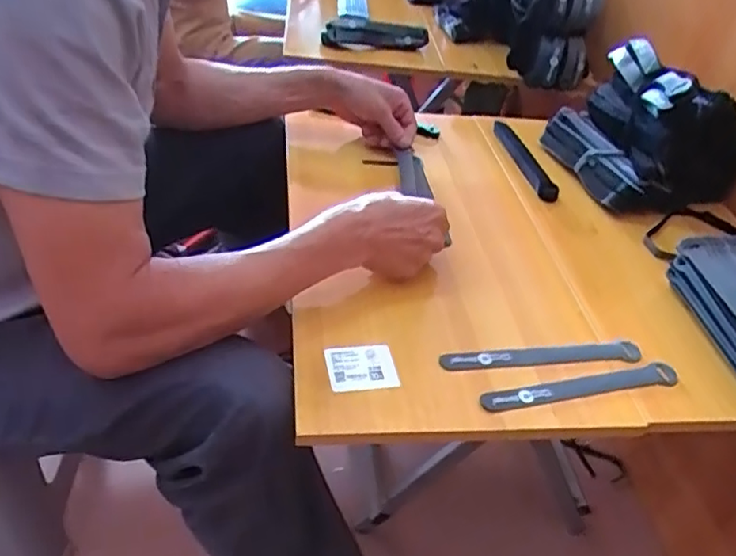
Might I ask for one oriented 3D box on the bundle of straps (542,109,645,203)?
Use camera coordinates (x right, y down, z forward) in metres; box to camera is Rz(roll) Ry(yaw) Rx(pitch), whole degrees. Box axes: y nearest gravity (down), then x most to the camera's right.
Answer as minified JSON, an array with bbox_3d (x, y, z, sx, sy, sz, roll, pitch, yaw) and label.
[{"bbox_3d":[0.312,-0.168,0.861,0.069,0.039,0.204,-3,40,-13],"label":"bundle of straps"}]

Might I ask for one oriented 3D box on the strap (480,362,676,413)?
[{"bbox_3d":[0.193,0.098,0.554,0.201,0.008,0.026,-7,47,-17],"label":"strap"}]

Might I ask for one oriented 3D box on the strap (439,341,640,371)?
[{"bbox_3d":[0.168,0.072,0.579,0.200,0.009,0.025,-4,41,-12],"label":"strap"}]

